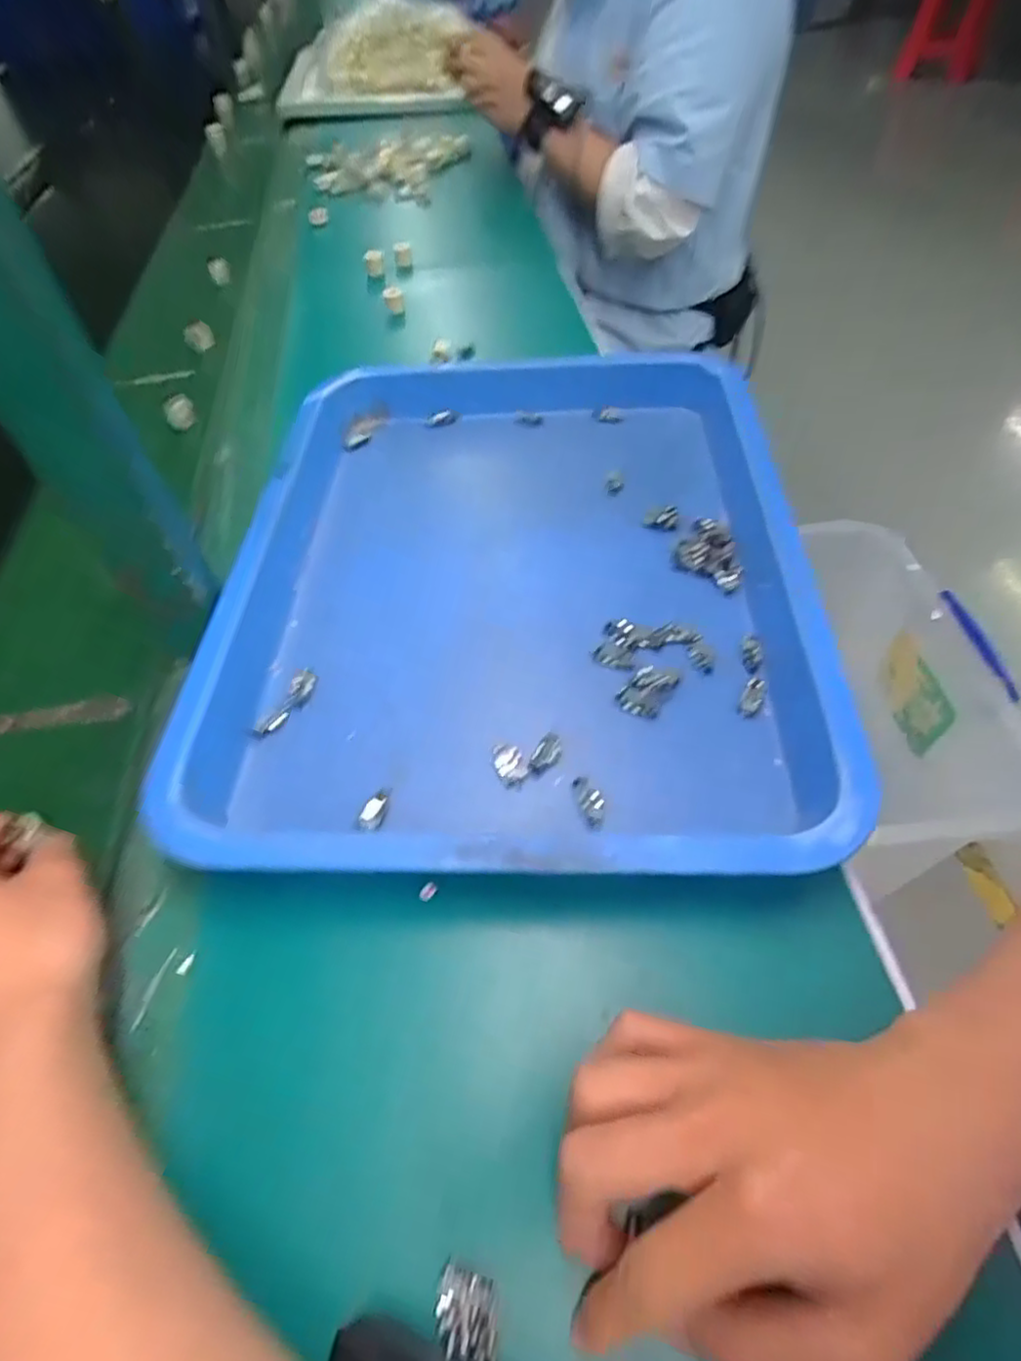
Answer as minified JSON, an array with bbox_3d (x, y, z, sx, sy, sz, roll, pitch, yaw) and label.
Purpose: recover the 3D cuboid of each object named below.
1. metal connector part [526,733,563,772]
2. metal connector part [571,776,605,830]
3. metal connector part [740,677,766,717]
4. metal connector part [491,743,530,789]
[{"bbox_3d":[0.019,0.039,0.355,0.014,0.008,0.025,22,57,21],"label":"metal connector part"},{"bbox_3d":[0.040,0.060,0.337,0.014,0.004,0.026,-20,53,-10],"label":"metal connector part"},{"bbox_3d":[0.133,0.009,0.369,0.011,0.004,0.023,21,73,21],"label":"metal connector part"},{"bbox_3d":[0.000,0.043,0.351,0.014,0.012,0.019,-26,54,-14],"label":"metal connector part"}]

